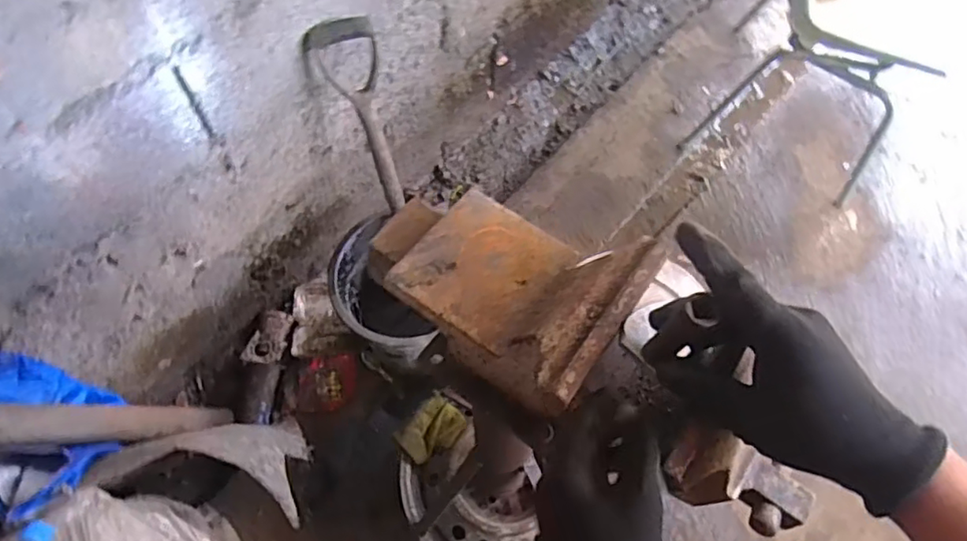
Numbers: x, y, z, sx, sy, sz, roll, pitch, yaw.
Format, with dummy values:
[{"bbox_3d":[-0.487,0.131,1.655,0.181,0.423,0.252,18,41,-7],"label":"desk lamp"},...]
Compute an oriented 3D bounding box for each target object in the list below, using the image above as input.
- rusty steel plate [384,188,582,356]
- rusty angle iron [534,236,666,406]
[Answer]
[{"bbox_3d":[0.002,-0.002,0.491,0.118,0.010,0.116,32,67,14],"label":"rusty steel plate"},{"bbox_3d":[0.073,0.030,0.445,0.059,0.053,0.142,28,60,13],"label":"rusty angle iron"}]

